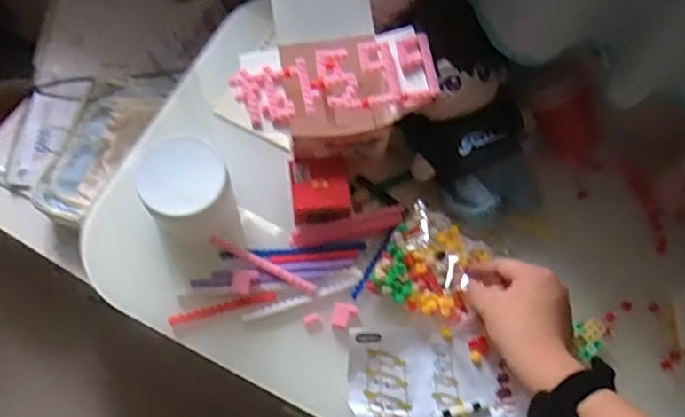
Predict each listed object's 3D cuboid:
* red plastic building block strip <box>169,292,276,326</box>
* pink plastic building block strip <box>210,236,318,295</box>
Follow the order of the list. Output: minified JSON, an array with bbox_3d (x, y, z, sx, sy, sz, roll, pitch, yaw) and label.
[{"bbox_3d":[-0.108,0.090,0.549,0.094,0.006,0.009,-13,70,-8],"label":"red plastic building block strip"},{"bbox_3d":[-0.072,0.052,0.559,0.107,0.010,0.011,26,69,7],"label":"pink plastic building block strip"}]

